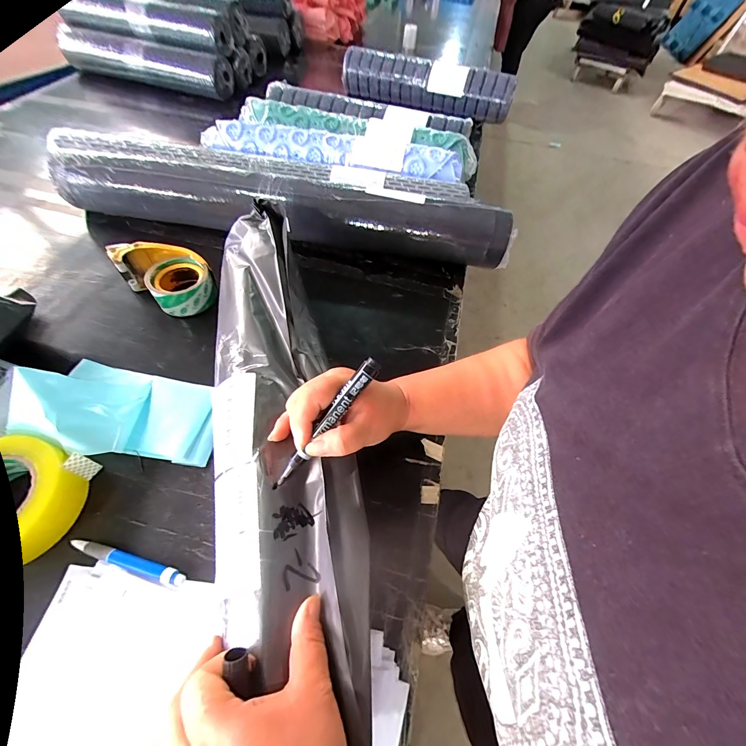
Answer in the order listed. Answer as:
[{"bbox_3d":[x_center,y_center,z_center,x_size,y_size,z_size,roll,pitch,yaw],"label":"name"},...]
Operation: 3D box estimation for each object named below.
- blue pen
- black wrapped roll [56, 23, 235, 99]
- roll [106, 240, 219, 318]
[{"bbox_3d":[-0.243,0.185,0.330,0.120,0.011,0.013,15,58,5],"label":"blue pen"},{"bbox_3d":[-0.649,-0.886,0.955,0.487,0.087,0.096,14,58,5],"label":"black wrapped roll"},{"bbox_3d":[-0.318,-0.152,0.522,0.147,0.062,0.092,34,61,16],"label":"roll"}]

